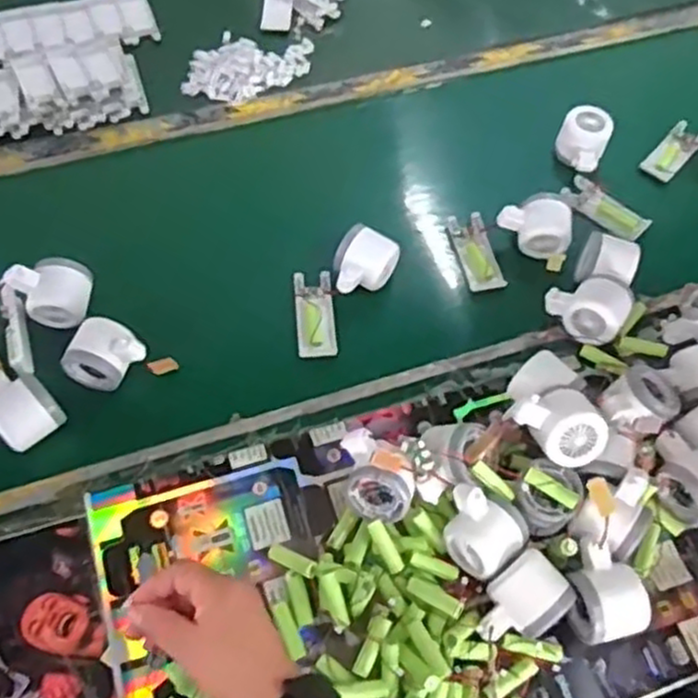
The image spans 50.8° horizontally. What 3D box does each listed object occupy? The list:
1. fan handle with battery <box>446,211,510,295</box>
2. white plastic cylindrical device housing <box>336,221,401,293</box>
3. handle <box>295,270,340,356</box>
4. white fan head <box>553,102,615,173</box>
[{"bbox_3d":[0.145,-0.112,0.846,0.043,0.015,0.104,-13,63,-10],"label":"fan handle with battery"},{"bbox_3d":[0.015,-0.090,0.798,0.061,0.045,0.071,26,63,11],"label":"white plastic cylindrical device housing"},{"bbox_3d":[-0.036,-0.039,0.795,0.044,0.015,0.101,-3,61,-5],"label":"handle"},{"bbox_3d":[0.287,-0.259,0.906,0.061,0.046,0.073,23,62,9],"label":"white fan head"}]

